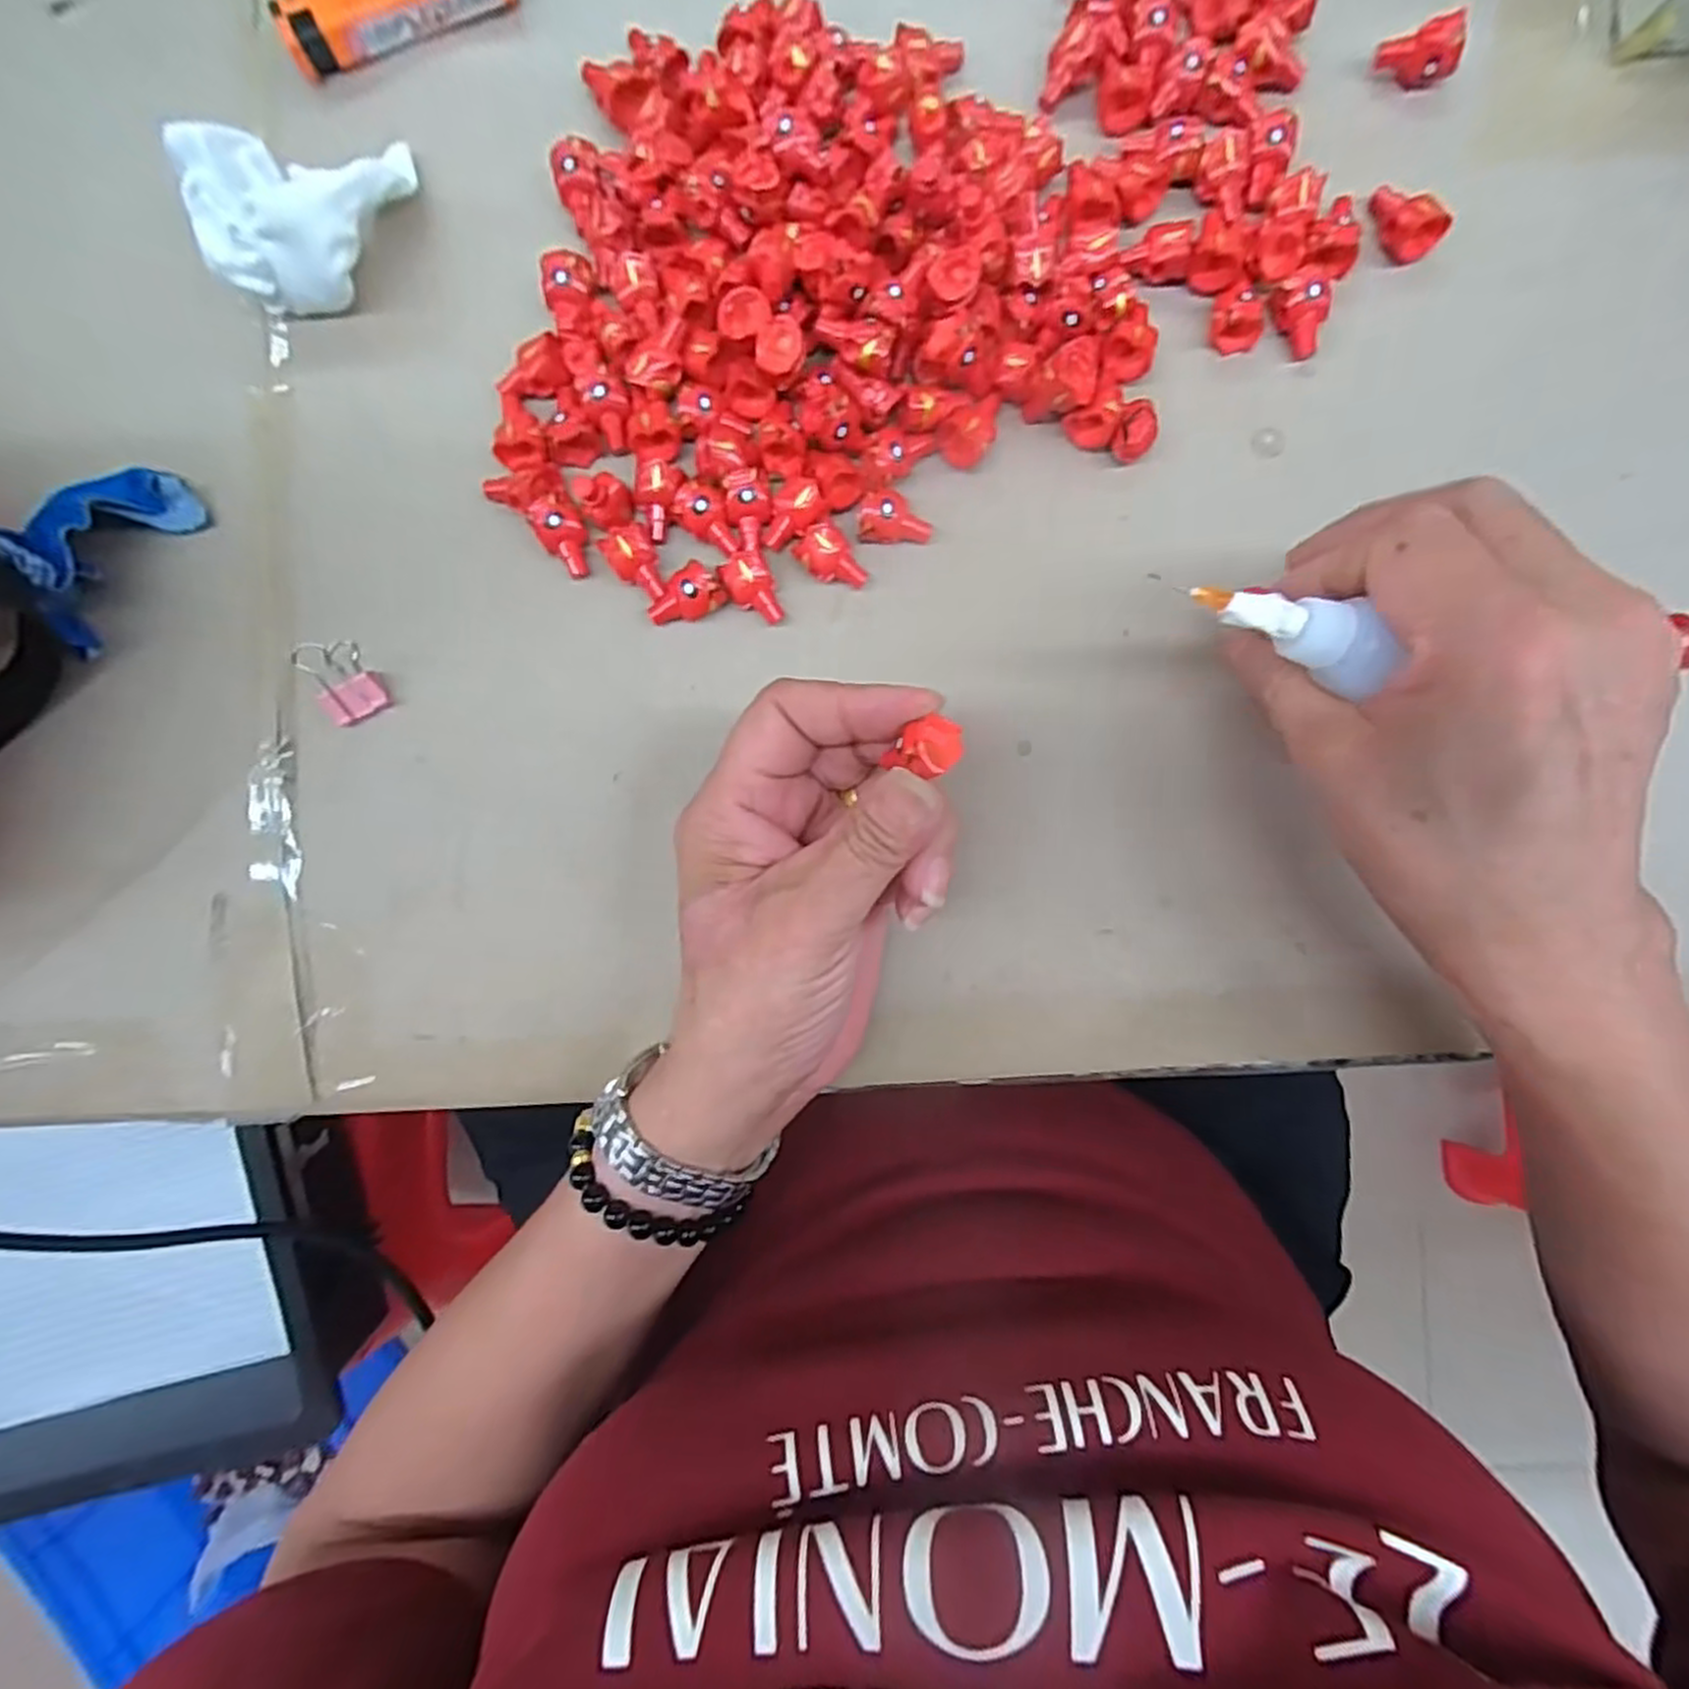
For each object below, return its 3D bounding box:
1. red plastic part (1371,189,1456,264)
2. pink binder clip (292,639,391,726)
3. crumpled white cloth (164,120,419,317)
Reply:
[{"bbox_3d":[0.188,-0.210,0.252,0.027,0.013,0.015,42,92,-1],"label":"red plastic part"},{"bbox_3d":[-0.170,-0.054,0.250,0.021,0.018,0.024,-40,91,1],"label":"pink binder clip"},{"bbox_3d":[-0.177,-0.206,0.247,0.068,0.037,0.046,-15,92,1],"label":"crumpled white cloth"}]

